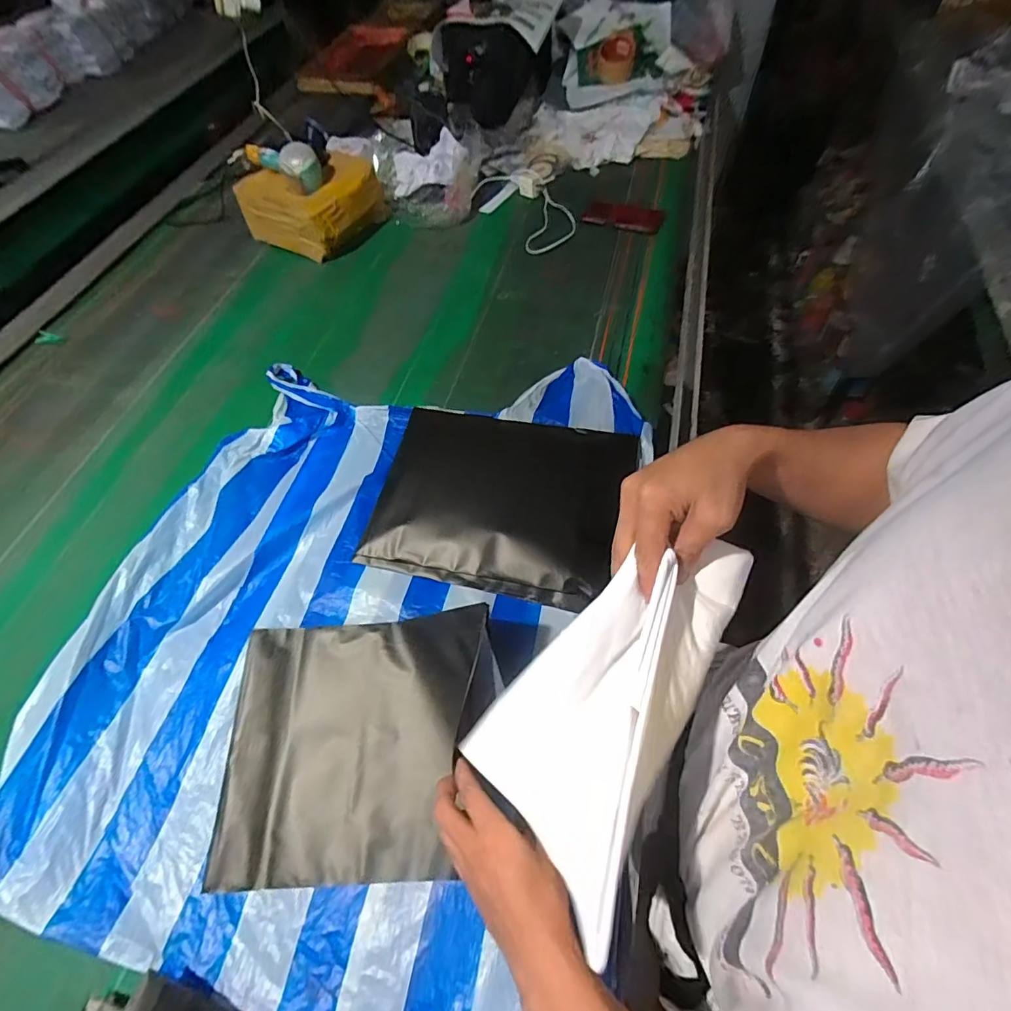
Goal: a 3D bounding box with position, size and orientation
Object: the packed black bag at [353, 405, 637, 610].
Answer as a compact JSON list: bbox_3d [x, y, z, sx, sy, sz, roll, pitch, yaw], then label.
[{"bbox_3d":[-0.005,-0.014,0.671,0.344,0.037,0.268,11,62,8],"label":"packed black bag"}]

